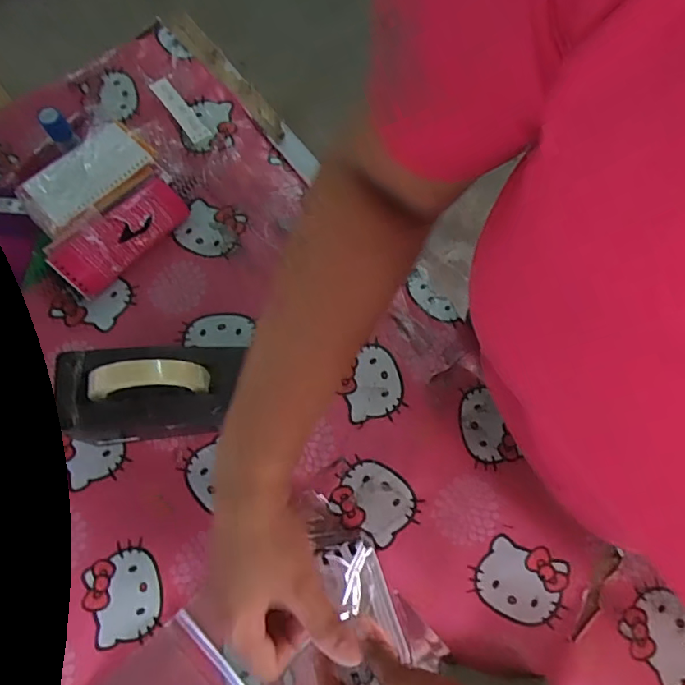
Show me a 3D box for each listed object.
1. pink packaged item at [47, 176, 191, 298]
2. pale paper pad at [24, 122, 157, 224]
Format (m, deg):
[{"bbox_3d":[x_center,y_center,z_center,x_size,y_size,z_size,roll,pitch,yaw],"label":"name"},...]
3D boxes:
[{"bbox_3d":[-0.249,-0.121,0.598,0.053,0.054,0.156,42,75,12],"label":"pink packaged item"},{"bbox_3d":[-0.292,-0.196,0.598,0.128,0.011,0.070,-41,86,-9],"label":"pale paper pad"}]

